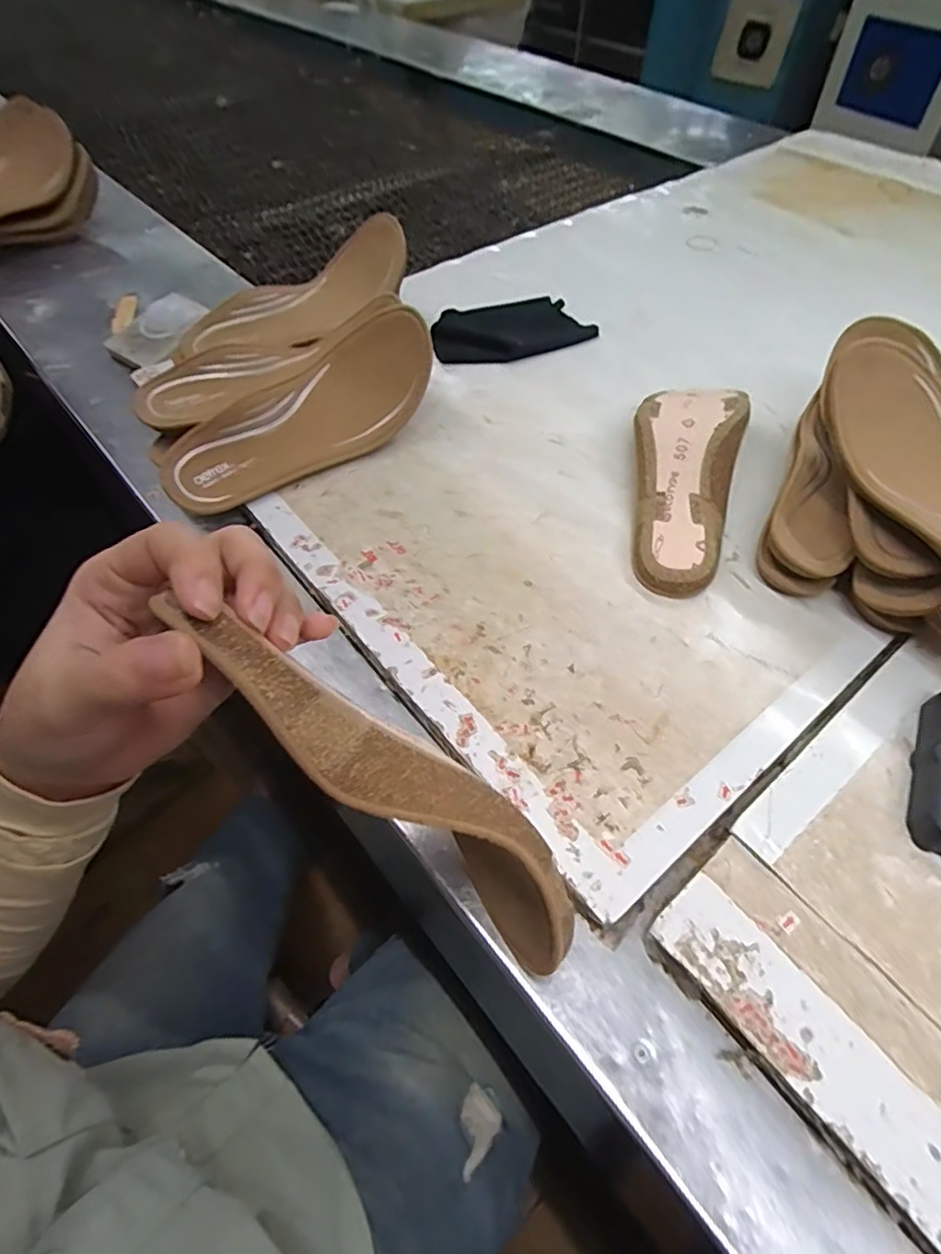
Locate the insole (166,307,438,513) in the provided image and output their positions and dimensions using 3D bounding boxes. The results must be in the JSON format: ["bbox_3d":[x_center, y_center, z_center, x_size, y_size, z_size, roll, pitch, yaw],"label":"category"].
[{"bbox_3d":[-0.133,-0.169,0.499,0.244,0.043,0.089,-40,105,-15],"label":"insole"}]

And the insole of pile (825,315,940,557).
[{"bbox_3d":[0.313,-0.083,0.390,0.089,0.041,0.257,-15,71,-11],"label":"insole of pile"}]

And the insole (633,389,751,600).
[{"bbox_3d":[0.166,-0.122,0.487,0.087,0.046,0.214,16,55,11],"label":"insole"}]

